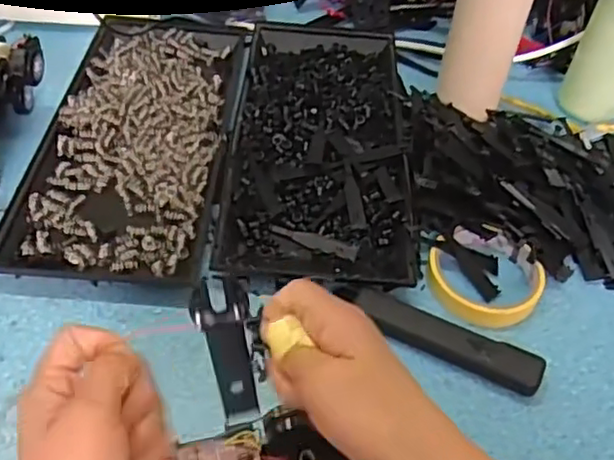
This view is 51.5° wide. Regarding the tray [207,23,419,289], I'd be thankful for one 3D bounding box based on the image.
[{"bbox_3d":[0.014,-0.102,0.593,0.157,0.025,0.357,4,48,-2],"label":"tray"}]

